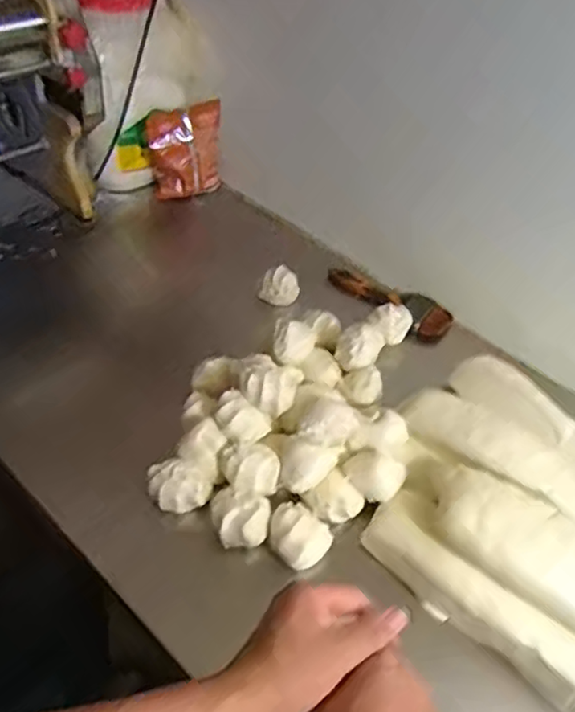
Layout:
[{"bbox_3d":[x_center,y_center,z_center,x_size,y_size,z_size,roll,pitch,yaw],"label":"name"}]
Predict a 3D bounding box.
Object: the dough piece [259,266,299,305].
[{"bbox_3d":[-0.011,-0.103,0.917,0.057,0.048,0.051,11,45,3],"label":"dough piece"}]

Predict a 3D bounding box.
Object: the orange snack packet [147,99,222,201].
[{"bbox_3d":[-0.176,-0.348,1.067,0.117,0.151,0.038,-12,49,-19],"label":"orange snack packet"}]

